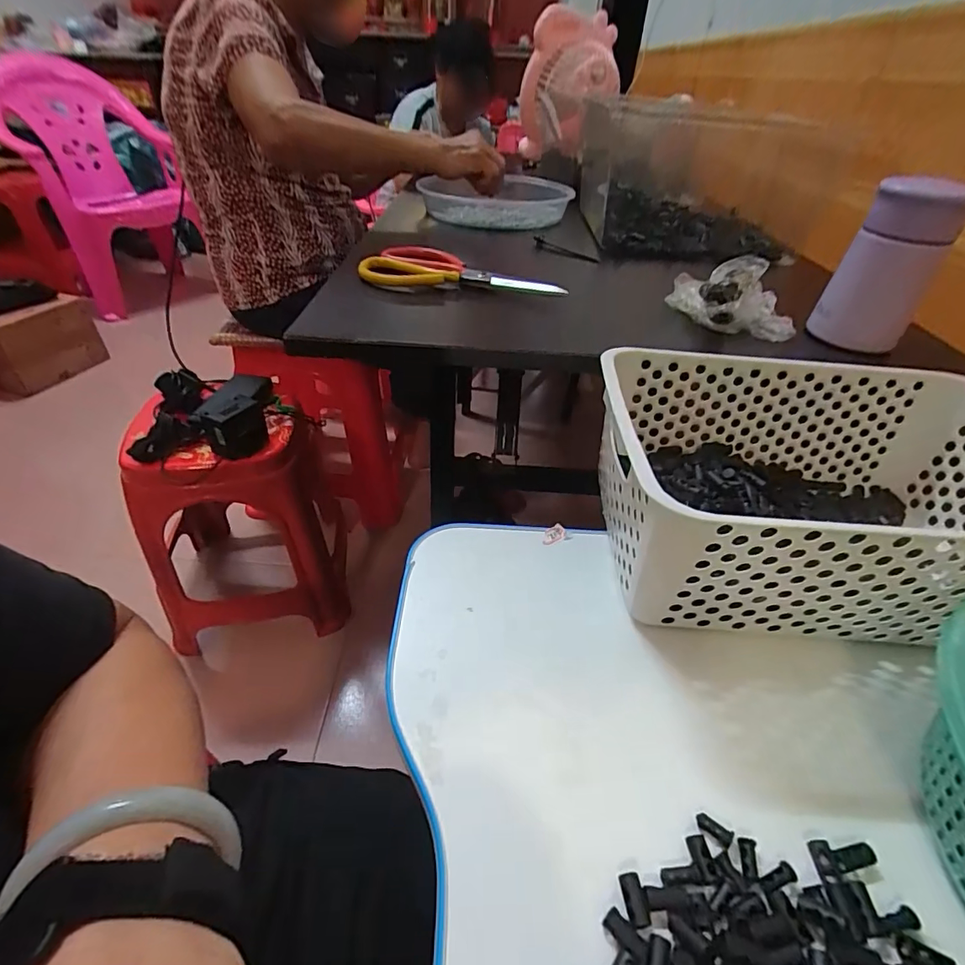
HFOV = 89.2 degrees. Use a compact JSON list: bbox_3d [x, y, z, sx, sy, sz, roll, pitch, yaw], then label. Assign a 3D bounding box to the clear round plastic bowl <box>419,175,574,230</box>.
[{"bbox_3d":[0.020,-0.436,0.748,0.222,0.044,0.230,4,40,0],"label":"clear round plastic bowl"}]

